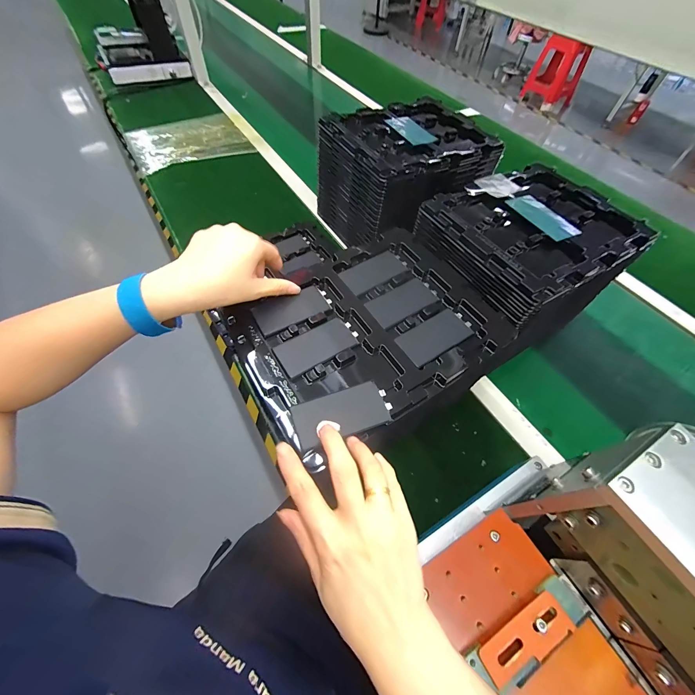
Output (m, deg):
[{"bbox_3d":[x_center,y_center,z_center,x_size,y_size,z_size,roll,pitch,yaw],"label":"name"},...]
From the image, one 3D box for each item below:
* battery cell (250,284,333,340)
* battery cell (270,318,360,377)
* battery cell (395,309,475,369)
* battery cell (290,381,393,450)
[{"bbox_3d":[-0.065,-0.045,0.356,0.083,0.009,0.047,-25,62,-17],"label":"battery cell"},{"bbox_3d":[-0.032,-0.002,0.335,0.089,0.005,0.044,-29,64,-19],"label":"battery cell"},{"bbox_3d":[0.098,-0.012,0.344,0.084,0.005,0.044,-28,63,-19],"label":"battery cell"},{"bbox_3d":[-0.006,0.060,0.285,0.085,0.004,0.044,-12,59,-13],"label":"battery cell"}]

